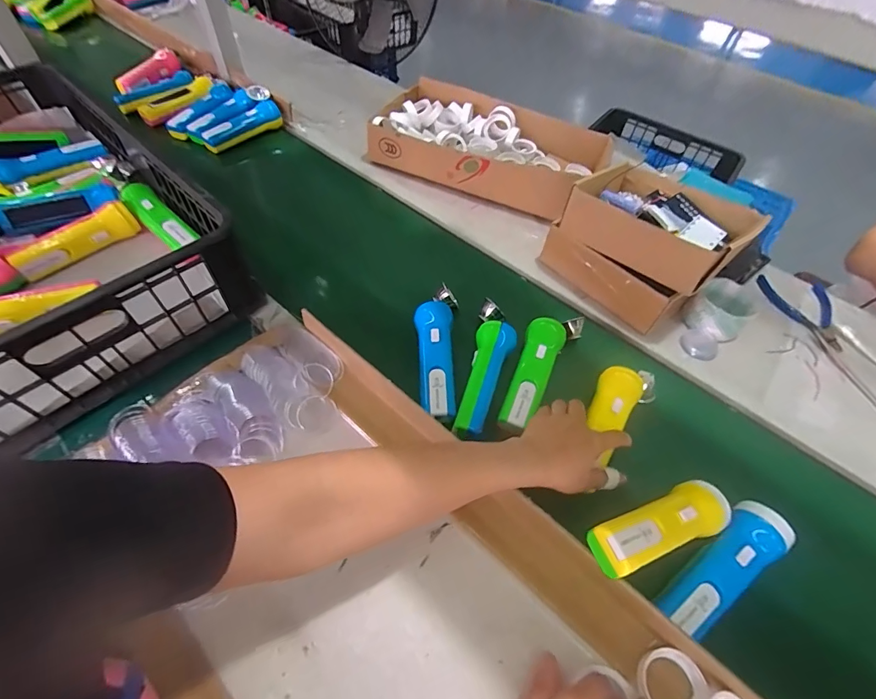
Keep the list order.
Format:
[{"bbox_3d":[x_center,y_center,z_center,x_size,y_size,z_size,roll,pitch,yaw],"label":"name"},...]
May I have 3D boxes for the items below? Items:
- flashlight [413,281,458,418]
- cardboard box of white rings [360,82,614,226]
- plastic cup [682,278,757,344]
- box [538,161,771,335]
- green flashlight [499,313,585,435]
[{"bbox_3d":[-0.002,-0.010,0.541,0.054,0.036,0.203,3,52,0],"label":"flashlight"},{"bbox_3d":[0.095,-0.378,0.809,0.432,0.098,0.261,17,56,8],"label":"cardboard box of white rings"},{"bbox_3d":[0.411,-0.058,0.615,0.076,0.048,0.089,37,59,23],"label":"plastic cup"},{"bbox_3d":[0.312,-0.159,0.639,0.183,0.177,0.222,-34,61,-25],"label":"box"},{"bbox_3d":[0.130,0.017,0.533,0.060,0.038,0.200,24,55,15],"label":"green flashlight"}]

